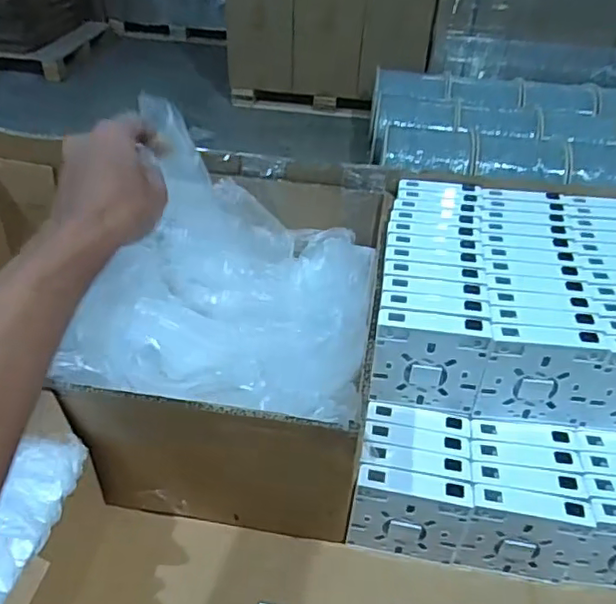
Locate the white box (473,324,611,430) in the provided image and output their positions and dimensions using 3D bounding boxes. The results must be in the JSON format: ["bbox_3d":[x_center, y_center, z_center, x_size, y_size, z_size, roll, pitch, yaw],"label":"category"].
[{"bbox_3d":[0.183,0.061,0.464,0.084,0.088,0.019,4,37,6],"label":"white box"}]

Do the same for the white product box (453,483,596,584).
[{"bbox_3d":[0.163,0.180,0.448,0.084,0.085,0.020,4,37,6],"label":"white product box"}]

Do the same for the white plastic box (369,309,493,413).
[{"bbox_3d":[0.096,0.051,0.471,0.085,0.090,0.021,3,37,4],"label":"white plastic box"}]

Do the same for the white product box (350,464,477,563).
[{"bbox_3d":[0.079,0.169,0.457,0.086,0.087,0.020,5,37,7],"label":"white product box"}]

